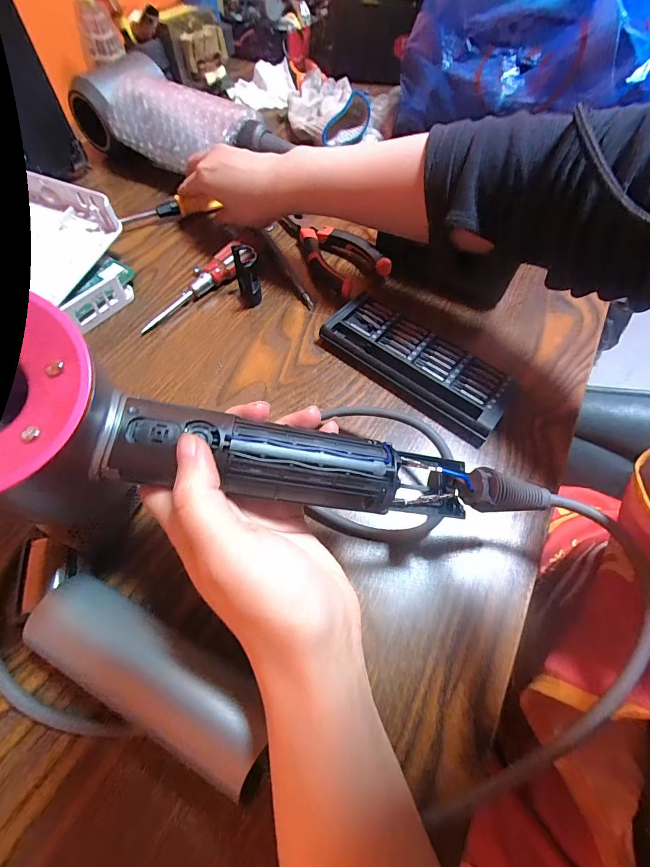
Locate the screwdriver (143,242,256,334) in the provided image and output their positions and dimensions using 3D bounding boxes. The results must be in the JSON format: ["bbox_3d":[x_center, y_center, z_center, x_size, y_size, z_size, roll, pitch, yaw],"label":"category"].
[{"bbox_3d":[-0.114,-0.129,0.332,0.117,0.017,0.022,-44,70,-10],"label":"screwdriver"}]

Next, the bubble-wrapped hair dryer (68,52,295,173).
[{"bbox_3d":[-0.163,-0.334,0.413,0.243,0.079,0.097,31,62,14],"label":"bubble-wrapped hair dryer"}]

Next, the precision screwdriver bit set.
[{"bbox_3d":[0.072,-0.057,0.300,0.153,0.015,0.063,38,64,17],"label":"precision screwdriver bit set"}]

